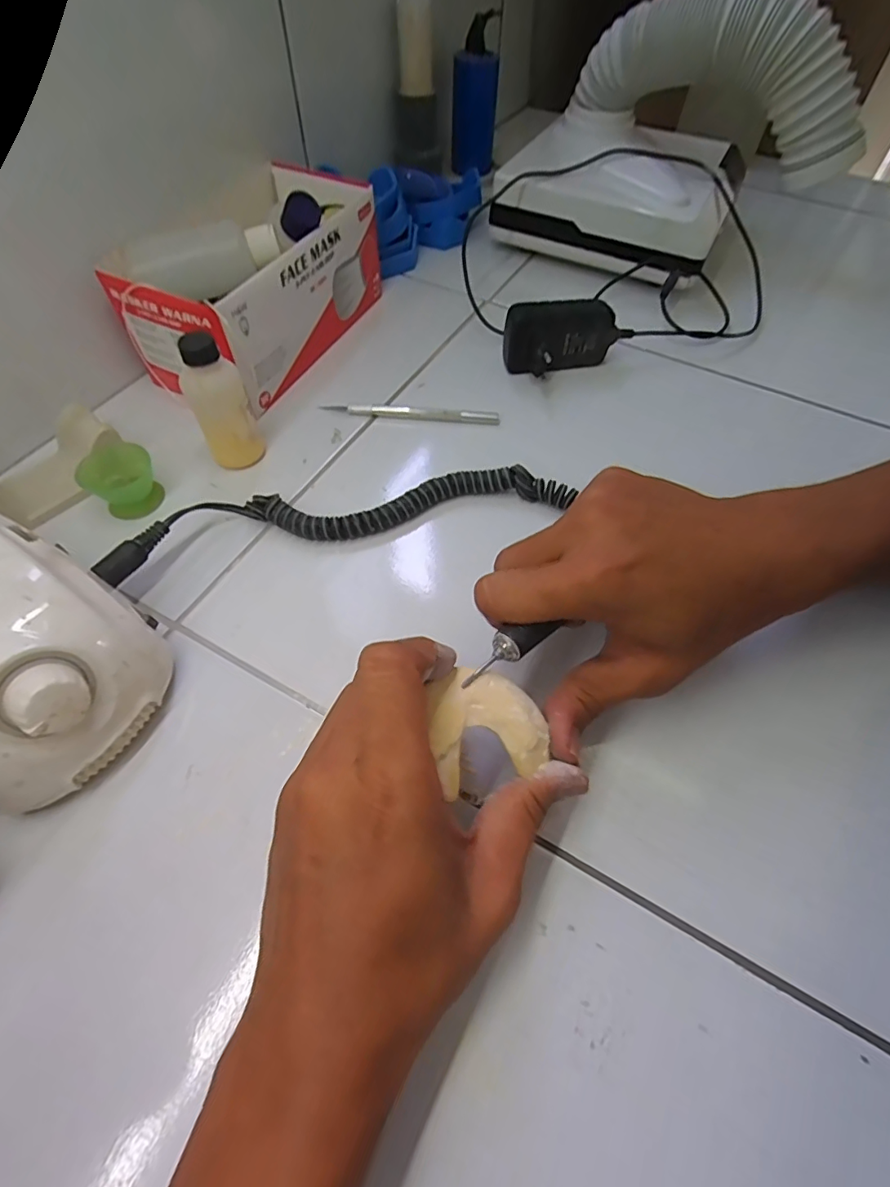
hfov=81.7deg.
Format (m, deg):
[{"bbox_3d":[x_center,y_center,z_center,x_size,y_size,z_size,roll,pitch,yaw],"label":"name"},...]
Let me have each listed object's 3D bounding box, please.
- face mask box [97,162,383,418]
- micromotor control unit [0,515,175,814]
[{"bbox_3d":[-0.143,-0.246,0.411,0.110,0.088,0.209,18,60,11],"label":"face mask box"},{"bbox_3d":[-0.213,0.024,0.247,0.141,0.086,0.100,29,62,17],"label":"micromotor control unit"}]

